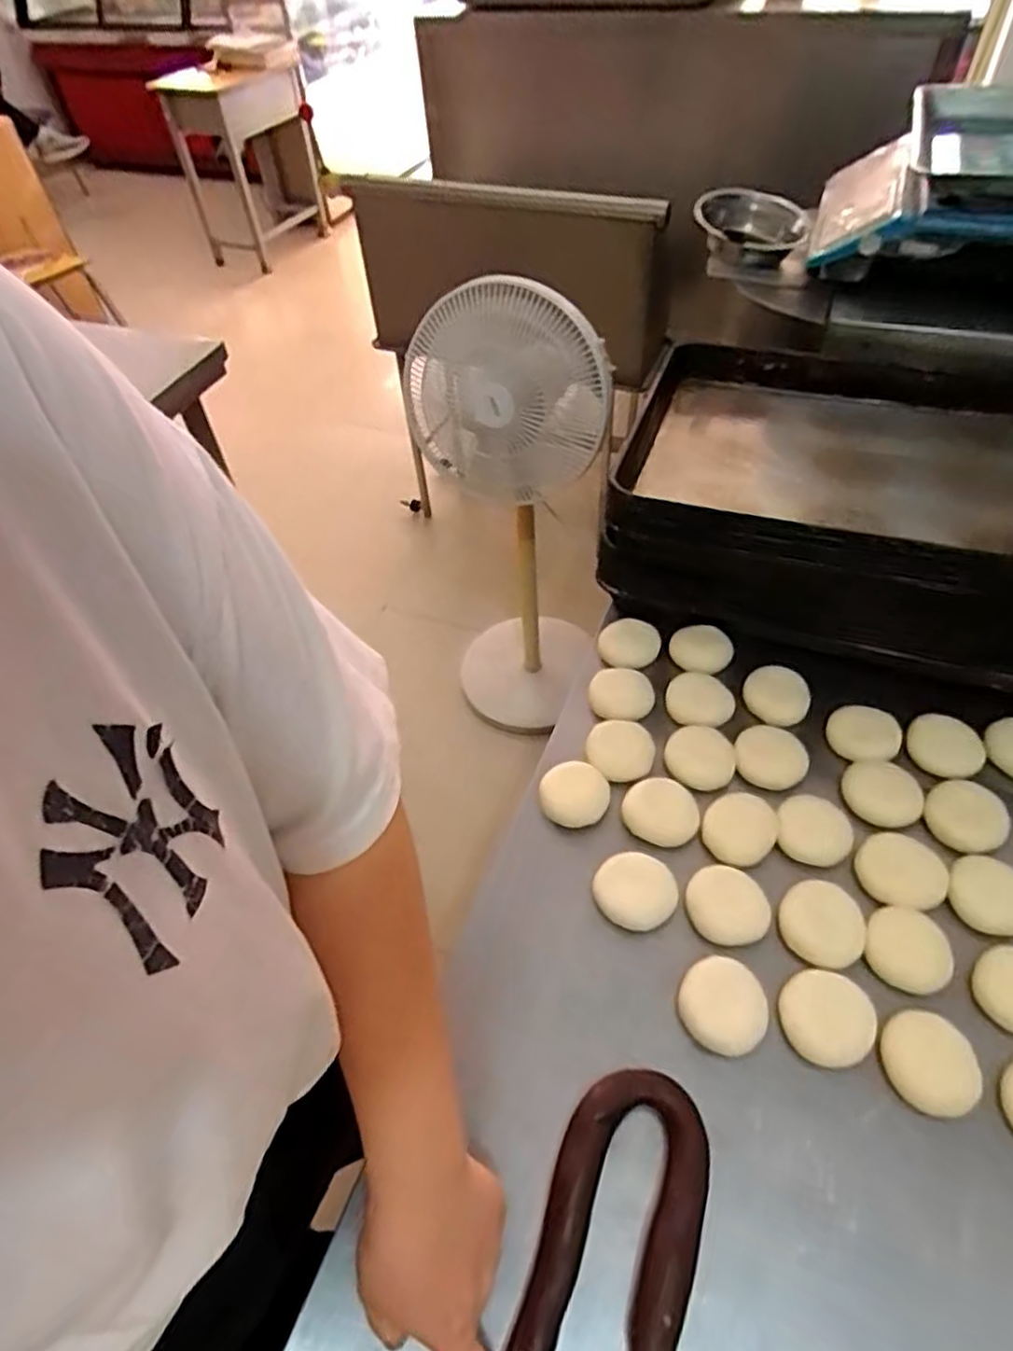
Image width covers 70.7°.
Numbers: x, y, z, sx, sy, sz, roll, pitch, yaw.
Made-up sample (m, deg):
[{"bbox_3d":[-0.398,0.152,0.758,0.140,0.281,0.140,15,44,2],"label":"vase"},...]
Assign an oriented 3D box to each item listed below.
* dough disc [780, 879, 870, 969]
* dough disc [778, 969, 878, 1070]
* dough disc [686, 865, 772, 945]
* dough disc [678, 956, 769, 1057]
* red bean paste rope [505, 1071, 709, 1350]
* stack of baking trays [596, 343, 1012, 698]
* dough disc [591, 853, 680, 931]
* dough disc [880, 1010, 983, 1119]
[{"bbox_3d":[0.254,0.196,0.569,0.068,0.015,0.063,-2,50,2],"label":"dough disc"},{"bbox_3d":[0.238,0.253,0.530,0.064,0.011,0.064,-2,50,2],"label":"dough disc"},{"bbox_3d":[0.181,0.188,0.585,0.066,0.006,0.061,-2,50,2],"label":"dough disc"},{"bbox_3d":[0.164,0.247,0.537,0.062,0.007,0.065,-2,50,2],"label":"dough disc"},{"bbox_3d":[0.064,0.366,0.439,0.092,0.016,0.223,17,53,15],"label":"red bean paste rope"},{"bbox_3d":[0.454,-0.197,0.781,0.619,0.169,0.417,14,52,15],"label":"stack of baking trays"},{"bbox_3d":[0.108,0.178,0.597,0.065,0.010,0.060,-1,51,1],"label":"dough disc"},{"bbox_3d":[0.298,0.272,0.502,0.056,0.018,0.063,-14,51,-8],"label":"dough disc"}]

